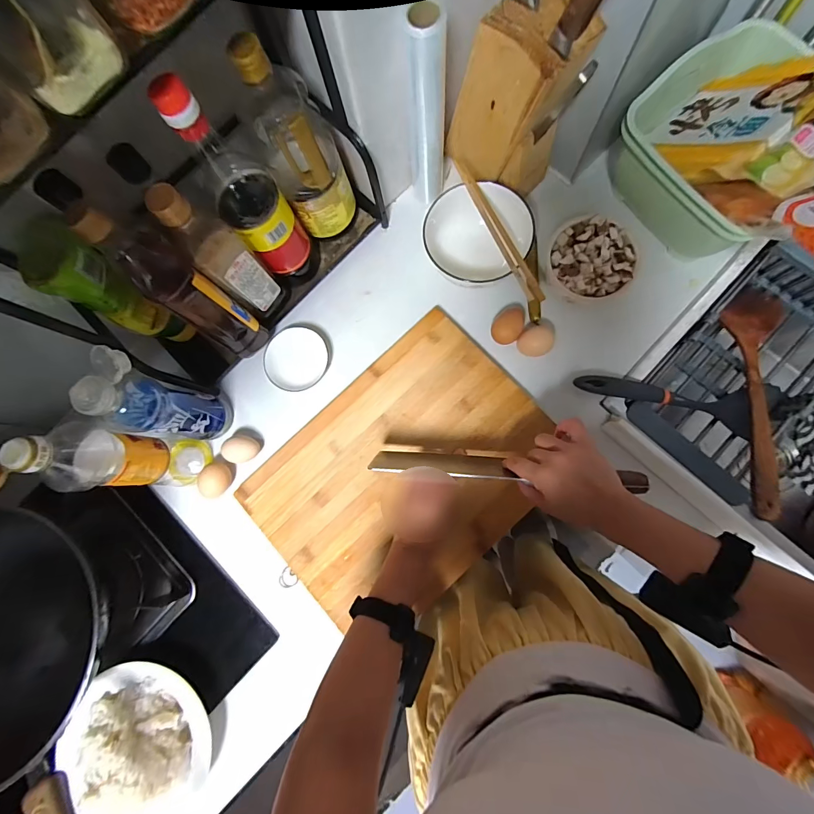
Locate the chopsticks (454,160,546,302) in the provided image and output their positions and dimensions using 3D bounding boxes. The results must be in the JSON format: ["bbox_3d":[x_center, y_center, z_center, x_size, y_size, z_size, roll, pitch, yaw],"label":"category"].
[{"bbox_3d":[0.125,-0.244,0.517,0.021,0.014,0.228,-26,80,1],"label":"chopsticks"}]

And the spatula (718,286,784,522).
[{"bbox_3d":[0.521,-0.023,0.560,0.074,0.026,0.366,14,70,7],"label":"spatula"}]

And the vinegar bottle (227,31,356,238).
[{"bbox_3d":[-0.126,-0.313,0.469,0.073,0.228,0.066,-4,81,4],"label":"vinegar bottle"}]

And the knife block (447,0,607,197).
[{"bbox_3d":[0.138,-0.400,0.490,0.083,0.198,0.132,-44,80,-2],"label":"knife block"}]

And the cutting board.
[{"bbox_3d":[-0.004,0.096,0.539,0.410,0.017,0.304,-41,80,-2],"label":"cutting board"}]

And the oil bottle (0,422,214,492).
[{"bbox_3d":[-0.352,0.064,0.459,0.063,0.241,0.066,11,83,7],"label":"oil bottle"}]

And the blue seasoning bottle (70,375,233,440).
[{"bbox_3d":[-0.313,0.003,0.488,0.064,0.225,0.063,10,83,7],"label":"blue seasoning bottle"}]

